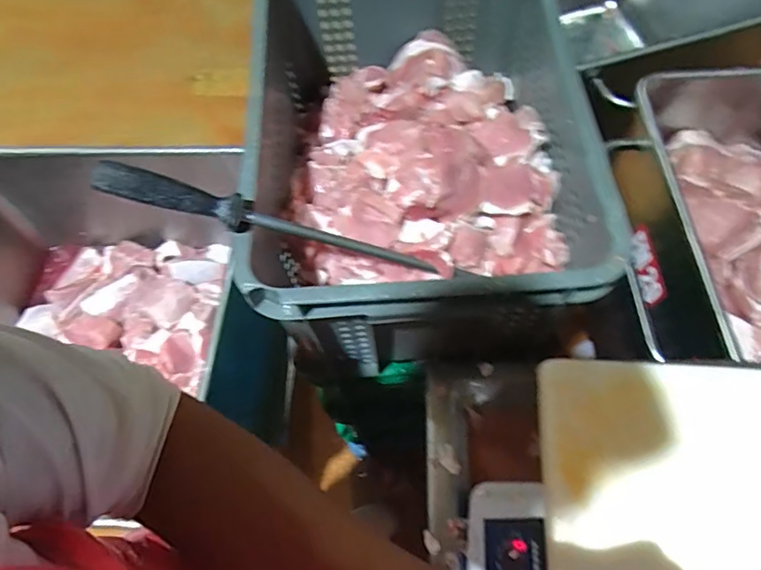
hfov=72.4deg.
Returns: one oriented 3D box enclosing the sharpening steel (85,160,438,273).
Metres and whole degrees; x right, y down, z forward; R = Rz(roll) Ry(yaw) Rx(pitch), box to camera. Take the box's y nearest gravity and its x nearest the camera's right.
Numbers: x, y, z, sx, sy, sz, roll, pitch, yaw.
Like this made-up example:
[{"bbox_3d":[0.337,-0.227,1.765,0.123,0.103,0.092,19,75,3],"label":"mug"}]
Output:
[{"bbox_3d":[-0.094,-0.060,0.500,0.320,0.033,0.040,15,61,-26],"label":"sharpening steel"}]

